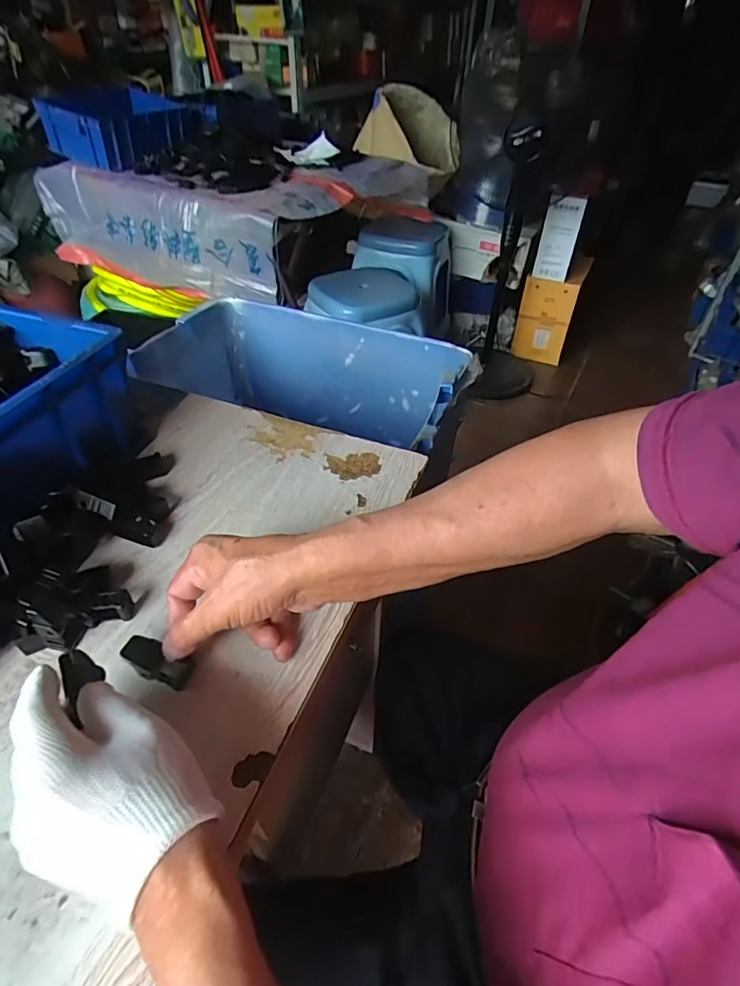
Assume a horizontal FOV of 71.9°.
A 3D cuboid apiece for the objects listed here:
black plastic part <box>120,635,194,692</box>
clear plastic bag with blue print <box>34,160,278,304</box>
[{"bbox_3d":[-0.153,0.122,0.366,0.051,0.012,0.024,33,46,-7],"label":"black plastic part"},{"bbox_3d":[-0.582,-0.688,1.343,0.782,0.239,0.070,22,47,20],"label":"clear plastic bag with blue print"}]

